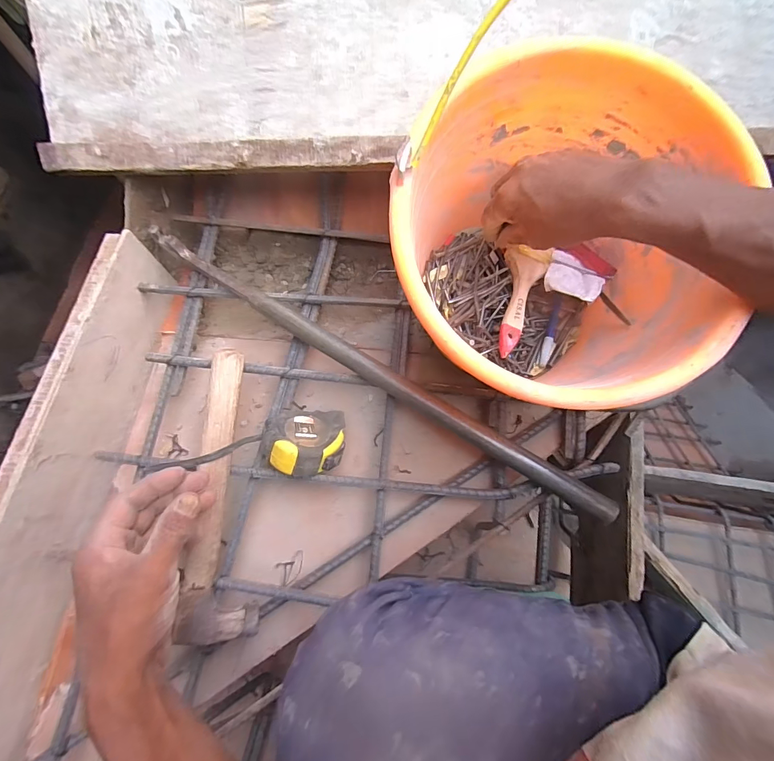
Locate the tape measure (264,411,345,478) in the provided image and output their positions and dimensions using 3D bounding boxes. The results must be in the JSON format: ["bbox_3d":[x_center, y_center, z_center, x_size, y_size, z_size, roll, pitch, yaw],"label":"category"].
[{"bbox_3d":[-0.089,0.071,0.451,0.100,0.044,0.076,-9,48,-39],"label":"tape measure"}]

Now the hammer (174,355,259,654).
[{"bbox_3d":[-0.181,0.113,0.416,0.072,0.043,0.297,-5,71,-2],"label":"hammer"}]

